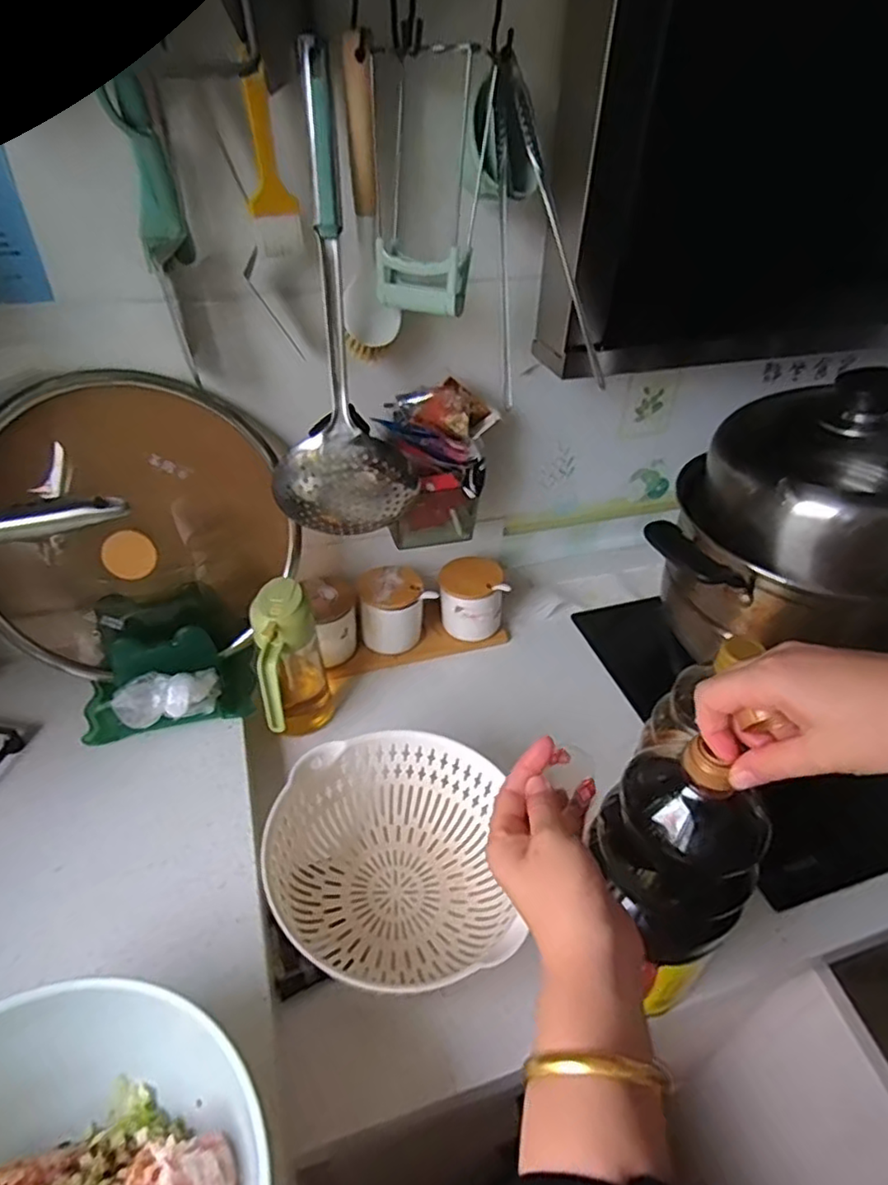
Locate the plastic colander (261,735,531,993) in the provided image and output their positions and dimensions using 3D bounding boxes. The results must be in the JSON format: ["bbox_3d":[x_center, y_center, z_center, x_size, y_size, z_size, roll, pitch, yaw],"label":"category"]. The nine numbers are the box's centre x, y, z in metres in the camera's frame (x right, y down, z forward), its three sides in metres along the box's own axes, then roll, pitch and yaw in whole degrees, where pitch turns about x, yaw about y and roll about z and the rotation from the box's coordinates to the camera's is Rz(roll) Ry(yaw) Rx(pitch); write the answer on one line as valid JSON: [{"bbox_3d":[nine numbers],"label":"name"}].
[{"bbox_3d":[-0.046,0.234,0.584,0.205,0.102,0.185,-1,39,-4],"label":"plastic colander"}]

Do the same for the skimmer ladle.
[{"bbox_3d":[-0.098,-0.230,0.587,0.141,0.395,0.058,-1,39,-4],"label":"skimmer ladle"}]

